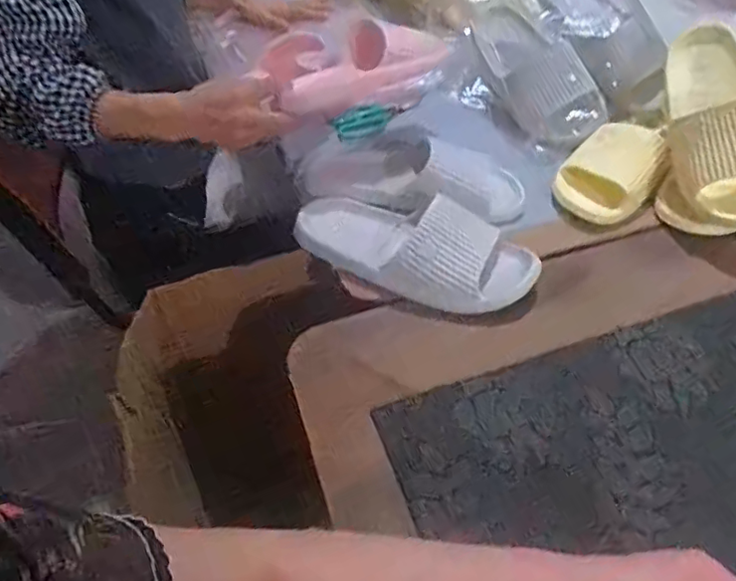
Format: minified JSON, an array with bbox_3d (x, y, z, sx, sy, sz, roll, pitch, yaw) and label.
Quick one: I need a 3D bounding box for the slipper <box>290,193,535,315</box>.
[{"bbox_3d":[0.043,-0.053,0.649,0.274,0.076,0.090,15,50,16],"label":"slipper"}]

